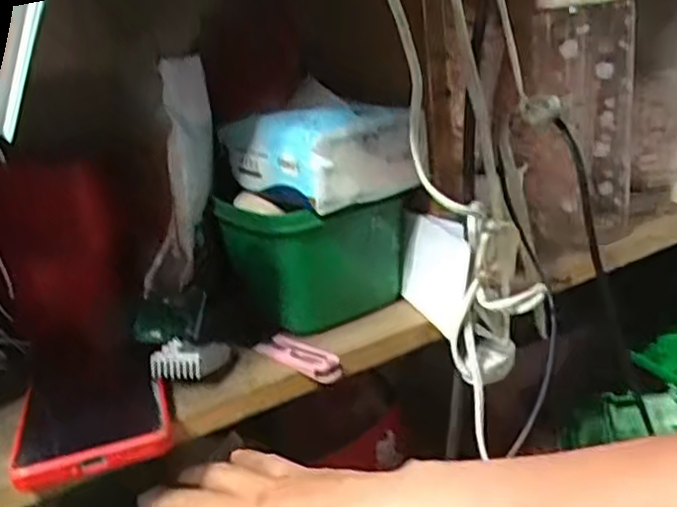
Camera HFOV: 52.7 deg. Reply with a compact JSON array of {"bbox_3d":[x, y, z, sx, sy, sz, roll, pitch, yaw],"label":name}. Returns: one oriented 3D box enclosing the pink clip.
[{"bbox_3d":[-0.025,0.061,0.419,0.024,0.009,0.070,-19,22,-33],"label":"pink clip"}]

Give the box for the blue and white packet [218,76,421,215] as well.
[{"bbox_3d":[-0.014,-0.075,0.462,0.092,0.060,0.127,-16,20,-26],"label":"blue and white packet"}]

